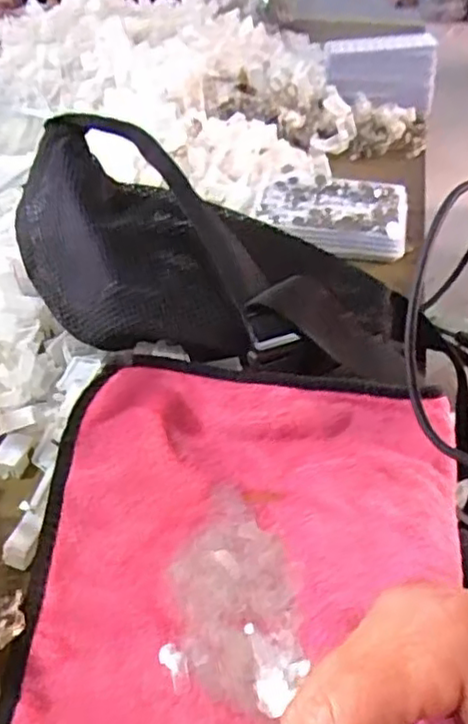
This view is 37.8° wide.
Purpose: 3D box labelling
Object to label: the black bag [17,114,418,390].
[{"bbox_3d":[-0.014,-0.057,0.456,0.280,0.093,0.112,22,42,0],"label":"black bag"}]

